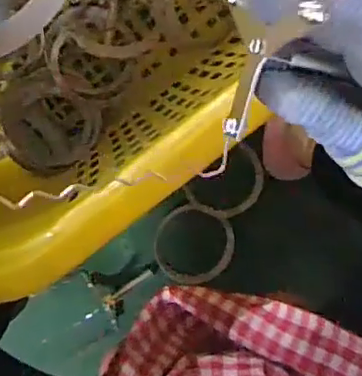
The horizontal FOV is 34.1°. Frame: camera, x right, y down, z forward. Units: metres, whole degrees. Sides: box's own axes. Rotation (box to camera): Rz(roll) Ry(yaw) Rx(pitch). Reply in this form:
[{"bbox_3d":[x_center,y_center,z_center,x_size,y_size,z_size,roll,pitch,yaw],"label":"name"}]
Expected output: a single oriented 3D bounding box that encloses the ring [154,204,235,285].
[{"bbox_3d":[0.017,0.083,0.833,0.113,0.008,0.108,-1,97,-5],"label":"ring"}]

